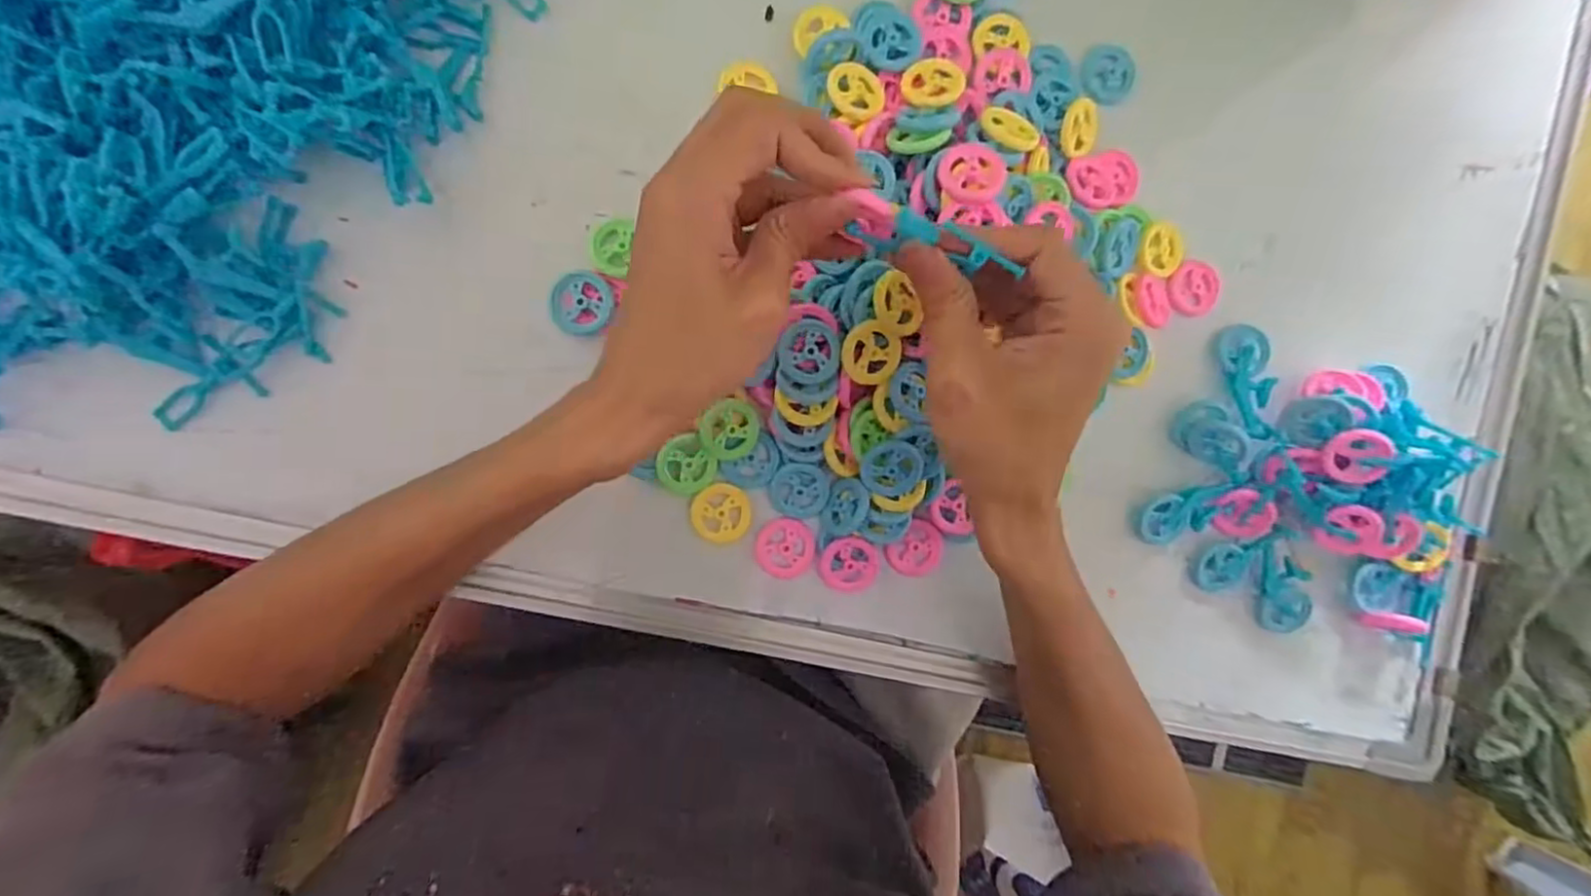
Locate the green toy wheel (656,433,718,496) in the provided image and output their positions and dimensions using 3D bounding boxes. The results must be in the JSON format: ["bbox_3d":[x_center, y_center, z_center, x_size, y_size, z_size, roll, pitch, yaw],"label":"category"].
[{"bbox_3d":[-0.053,0.010,0.338,0.027,0.004,0.028,-5,111,-14],"label":"green toy wheel"}]

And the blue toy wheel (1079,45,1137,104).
[{"bbox_3d":[0.165,-0.199,0.371,0.031,0.013,0.028,-45,98,-6],"label":"blue toy wheel"}]

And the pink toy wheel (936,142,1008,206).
[{"bbox_3d":[0.080,-0.125,0.316,0.029,0.006,0.029,0,81,1],"label":"pink toy wheel"}]

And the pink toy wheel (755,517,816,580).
[{"bbox_3d":[-0.005,0.051,0.351,0.029,0.004,0.030,0,92,-10],"label":"pink toy wheel"}]

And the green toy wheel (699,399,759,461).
[{"bbox_3d":[-0.032,-0.009,0.338,0.028,0.009,0.029,0,92,-10],"label":"green toy wheel"}]

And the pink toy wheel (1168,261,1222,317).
[{"bbox_3d":[0.220,-0.088,0.384,0.031,0.007,0.029,0,92,-10],"label":"pink toy wheel"}]

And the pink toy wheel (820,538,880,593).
[{"bbox_3d":[0.028,0.059,0.352,0.030,0.007,0.027,7,90,-10],"label":"pink toy wheel"}]

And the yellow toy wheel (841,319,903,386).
[{"bbox_3d":[0.035,-0.044,0.322,0.027,0.004,0.030,4,111,-15],"label":"yellow toy wheel"}]

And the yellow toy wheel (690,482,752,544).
[{"bbox_3d":[-0.037,0.033,0.346,0.029,0.006,0.030,0,92,-10],"label":"yellow toy wheel"}]

